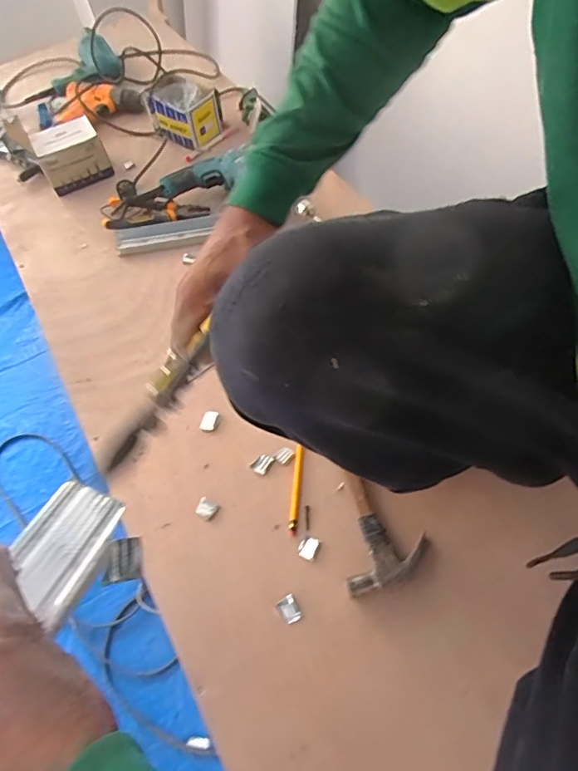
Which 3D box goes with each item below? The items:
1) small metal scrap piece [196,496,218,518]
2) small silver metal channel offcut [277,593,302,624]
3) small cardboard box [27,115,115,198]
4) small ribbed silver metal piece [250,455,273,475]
[{"bbox_3d":[-0.105,0.157,0.630,0.025,0.009,0.024,-3,58,4],"label":"small metal scrap piece"},{"bbox_3d":[0.000,0.255,0.563,0.022,0.004,0.028,-27,59,-10],"label":"small silver metal channel offcut"},{"bbox_3d":[-0.445,-0.466,1.011,0.130,0.096,0.107,-33,61,-14],"label":"small cardboard box"},{"bbox_3d":[-0.035,0.103,0.656,0.021,0.006,0.026,36,68,25],"label":"small ribbed silver metal piece"}]

